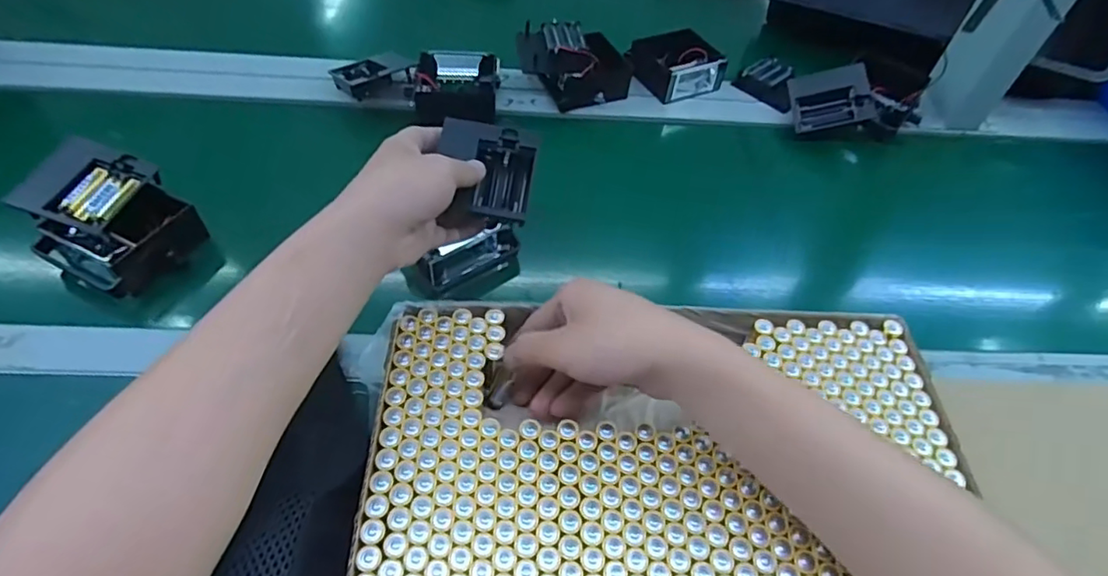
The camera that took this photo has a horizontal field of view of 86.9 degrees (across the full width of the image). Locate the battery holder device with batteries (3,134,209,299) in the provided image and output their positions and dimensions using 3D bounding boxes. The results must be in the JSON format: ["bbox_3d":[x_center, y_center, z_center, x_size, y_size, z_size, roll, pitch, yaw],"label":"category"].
[{"bbox_3d":[-0.372,-0.058,0.491,0.113,0.075,0.097,24,54,12],"label":"battery holder device with batteries"}]

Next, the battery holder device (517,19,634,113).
[{"bbox_3d":[0.023,-0.256,0.673,0.123,0.057,0.097,-5,53,-10],"label":"battery holder device"}]

